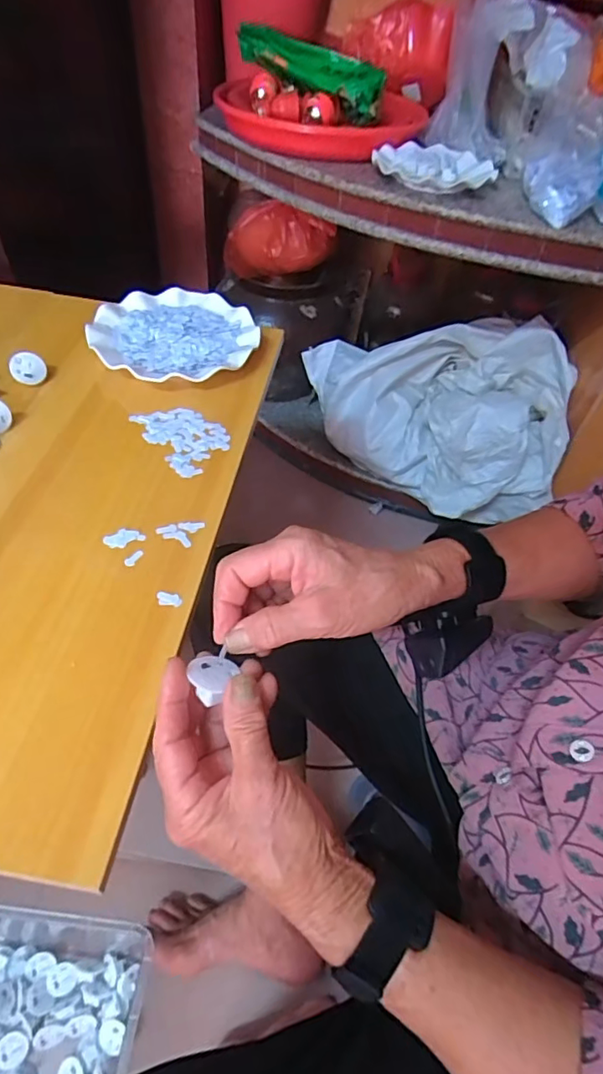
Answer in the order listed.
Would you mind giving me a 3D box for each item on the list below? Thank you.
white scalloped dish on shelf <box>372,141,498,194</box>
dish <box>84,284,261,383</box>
[{"bbox_3d":[0.204,-0.571,0.832,0.180,0.025,0.147,13,49,5],"label":"white scalloped dish on shelf"},{"bbox_3d":[-0.145,-0.229,0.625,0.180,0.027,0.178,3,49,-3],"label":"dish"}]

